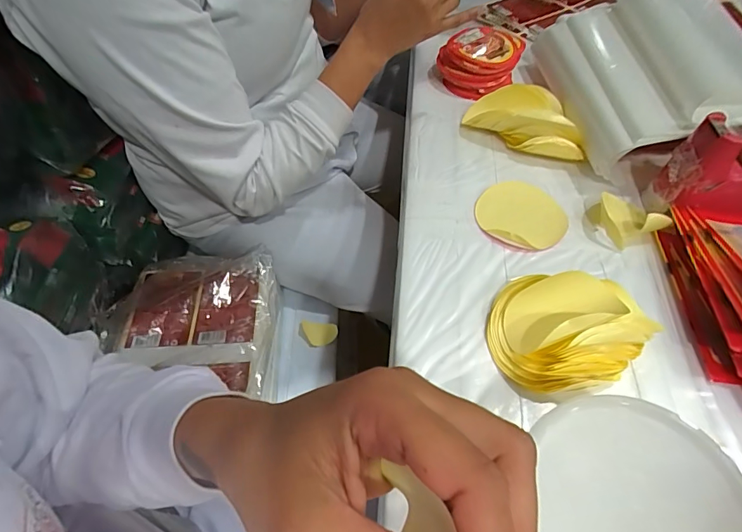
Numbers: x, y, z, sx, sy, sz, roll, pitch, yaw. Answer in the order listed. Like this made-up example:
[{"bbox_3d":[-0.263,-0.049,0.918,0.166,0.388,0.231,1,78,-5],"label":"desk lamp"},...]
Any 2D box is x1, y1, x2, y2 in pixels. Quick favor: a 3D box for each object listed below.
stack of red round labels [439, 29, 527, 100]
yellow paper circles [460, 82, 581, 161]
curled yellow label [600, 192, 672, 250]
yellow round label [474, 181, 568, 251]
[{"bbox_3d":[0.161,-0.292,0.624,0.106,0.051,0.103,-16,54,-12],"label":"stack of red round labels"},{"bbox_3d":[0.199,-0.181,0.543,0.148,0.048,0.083,33,60,23],"label":"yellow paper circles"},{"bbox_3d":[0.273,-0.054,0.456,0.056,0.028,0.070,4,53,4],"label":"curled yellow label"},{"bbox_3d":[0.164,-0.058,0.472,0.092,0.008,0.094,0,52,0],"label":"yellow round label"}]

